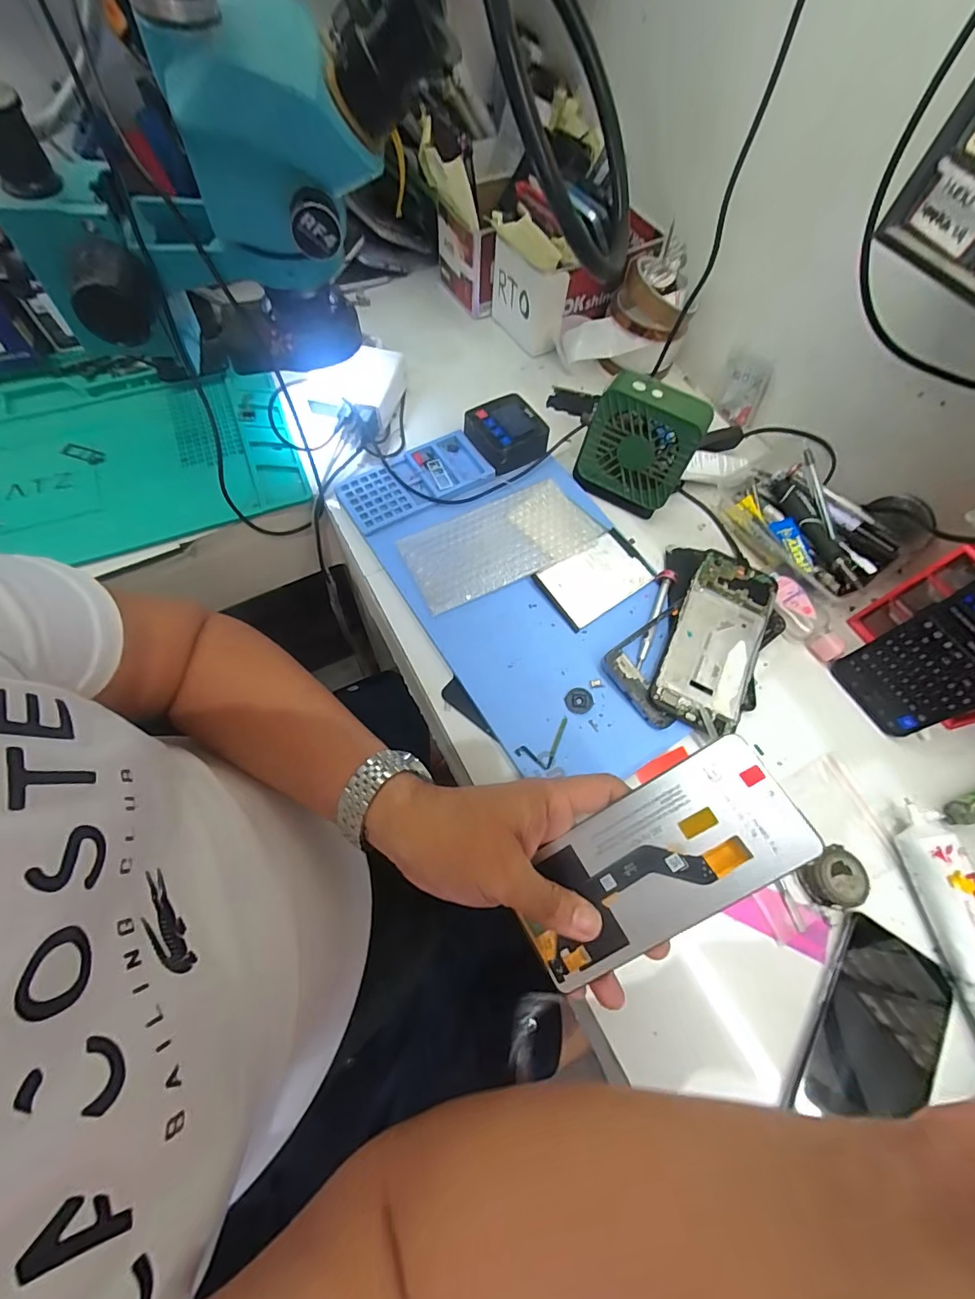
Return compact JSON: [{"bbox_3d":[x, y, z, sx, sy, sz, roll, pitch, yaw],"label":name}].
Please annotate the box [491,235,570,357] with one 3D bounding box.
[{"bbox_3d":[0.046,-0.418,0.561,0.043,0.094,0.092,-34,73,-13],"label":"box"}]

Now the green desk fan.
[{"bbox_3d":[0.144,-0.190,0.458,0.096,0.112,0.055,34,72,12],"label":"green desk fan"}]

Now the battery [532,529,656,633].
[{"bbox_3d":[0.102,-0.067,0.445,0.104,0.006,0.063,-32,79,-15],"label":"battery"}]

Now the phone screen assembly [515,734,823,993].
[{"bbox_3d":[0.091,0.122,0.266,0.162,0.006,0.074,-40,71,8],"label":"phone screen assembly"}]

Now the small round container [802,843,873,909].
[{"bbox_3d":[0.253,0.168,0.352,0.038,0.026,0.037,-29,70,-16],"label":"small round container"}]

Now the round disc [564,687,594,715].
[{"bbox_3d":[0.076,0.042,0.396,0.023,0.004,0.022,1,65,-3],"label":"round disc"}]

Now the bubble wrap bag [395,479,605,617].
[{"bbox_3d":[0.012,-0.103,0.446,0.177,0.016,0.085,-23,68,-13],"label":"bubble wrap bag"}]

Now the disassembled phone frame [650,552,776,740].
[{"bbox_3d":[0.198,-0.009,0.413,0.072,0.005,0.164,27,70,2],"label":"disassembled phone frame"}]

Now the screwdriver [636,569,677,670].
[{"bbox_3d":[0.151,-0.027,0.428,0.015,0.011,0.100,19,65,6],"label":"screwdriver"}]

